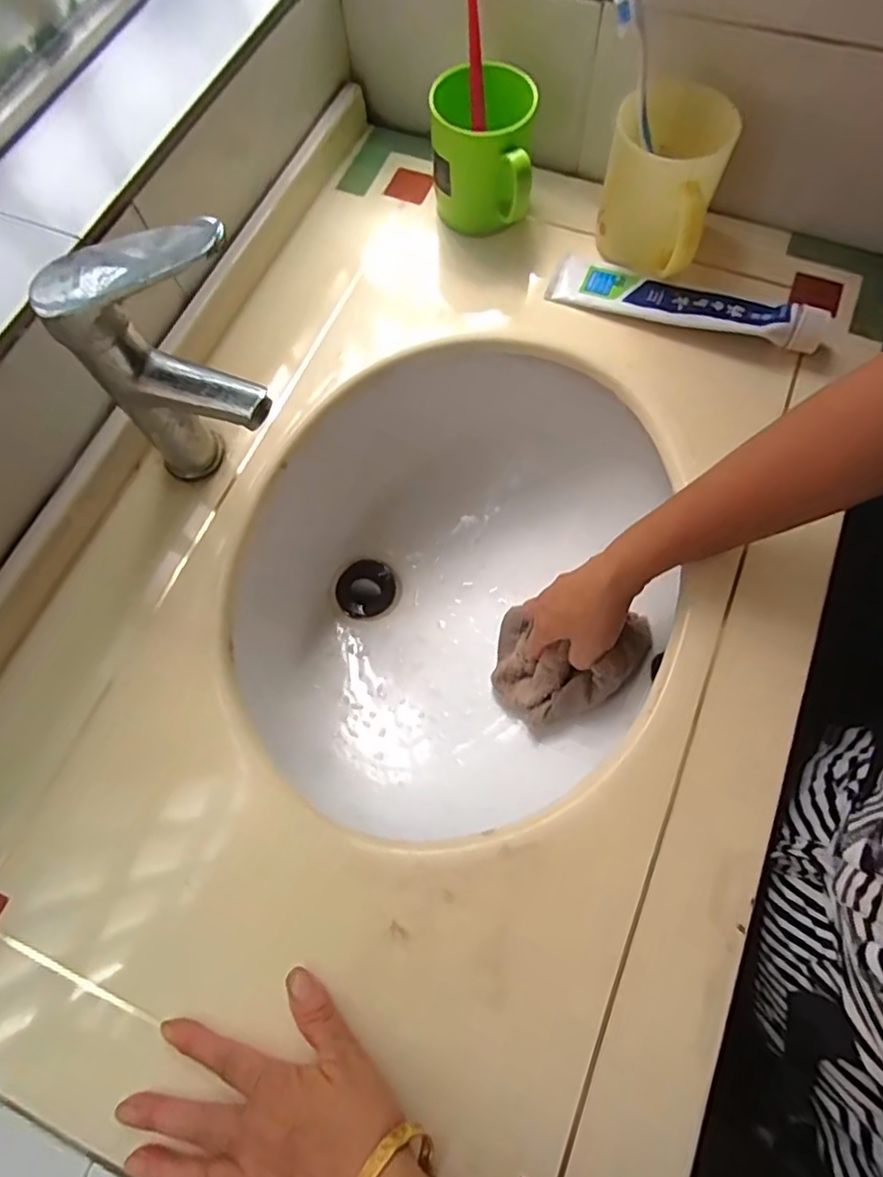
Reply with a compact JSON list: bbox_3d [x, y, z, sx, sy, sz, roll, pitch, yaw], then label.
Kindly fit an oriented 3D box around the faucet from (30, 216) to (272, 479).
[{"bbox_3d":[-0.156,-0.125,0.377,0.109,0.179,0.058,-6,67,5],"label":"faucet"}]

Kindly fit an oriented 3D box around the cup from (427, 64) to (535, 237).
[{"bbox_3d":[0.036,-0.363,0.504,0.086,0.094,0.096,3,68,9],"label":"cup"}]

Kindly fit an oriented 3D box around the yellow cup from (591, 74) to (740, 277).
[{"bbox_3d":[0.175,-0.320,0.477,0.087,0.099,0.099,19,71,14],"label":"yellow cup"}]

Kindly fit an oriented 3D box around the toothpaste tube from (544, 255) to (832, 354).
[{"bbox_3d":[0.204,-0.239,0.488,0.224,0.030,0.054,18,73,8],"label":"toothpaste tube"}]

